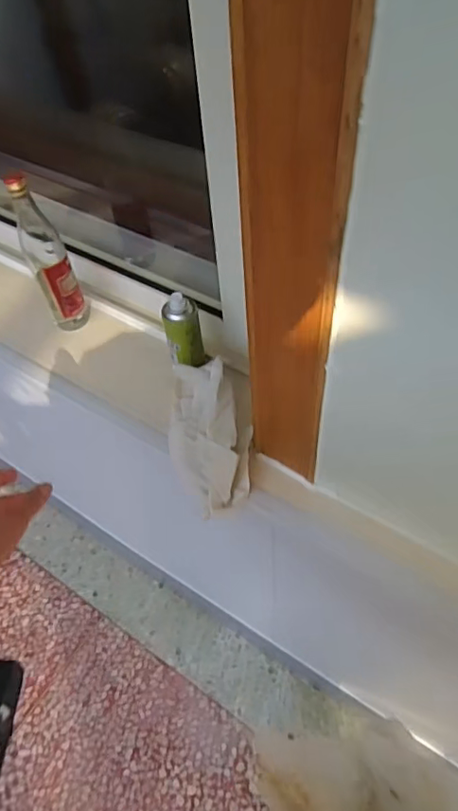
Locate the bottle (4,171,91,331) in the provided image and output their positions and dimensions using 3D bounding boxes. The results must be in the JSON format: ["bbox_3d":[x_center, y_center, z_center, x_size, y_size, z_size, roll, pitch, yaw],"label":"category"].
[{"bbox_3d":[-0.288,-0.237,0.858,0.068,0.270,0.068,-19,54,-9],"label":"bottle"}]

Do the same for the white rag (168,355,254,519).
[{"bbox_3d":[-0.032,0.037,0.740,0.107,0.081,0.218,-15,54,-6],"label":"white rag"}]

